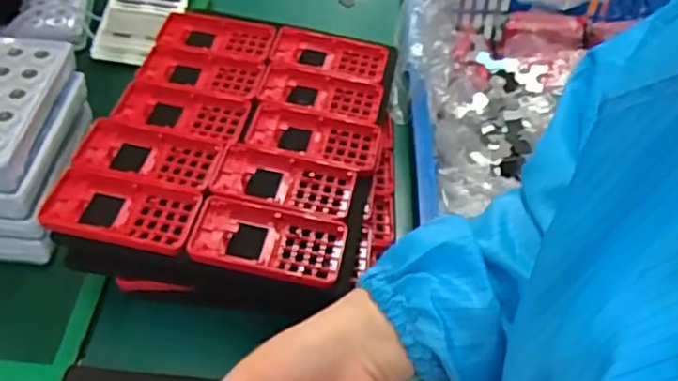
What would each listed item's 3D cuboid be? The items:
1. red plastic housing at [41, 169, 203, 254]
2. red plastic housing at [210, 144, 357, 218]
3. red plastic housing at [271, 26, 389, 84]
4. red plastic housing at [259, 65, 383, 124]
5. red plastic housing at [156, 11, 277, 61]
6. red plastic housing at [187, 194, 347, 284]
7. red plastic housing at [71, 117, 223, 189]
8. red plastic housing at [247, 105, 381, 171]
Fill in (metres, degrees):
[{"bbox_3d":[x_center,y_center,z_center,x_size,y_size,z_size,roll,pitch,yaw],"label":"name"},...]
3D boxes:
[{"bbox_3d":[-0.187,0.015,0.529,0.127,0.010,0.064,9,48,4],"label":"red plastic housing"},{"bbox_3d":[-0.052,-0.007,0.571,0.127,0.014,0.060,10,48,4],"label":"red plastic housing"},{"bbox_3d":[-0.010,-0.149,0.690,0.123,0.016,0.062,9,48,3],"label":"red plastic housing"},{"bbox_3d":[-0.019,-0.101,0.657,0.126,0.014,0.072,8,48,3],"label":"red plastic housing"},{"bbox_3d":[-0.134,-0.169,0.689,0.121,0.011,0.065,8,48,3],"label":"red plastic housing"},{"bbox_3d":[-0.060,0.043,0.529,0.125,0.019,0.064,10,48,4],"label":"red plastic housing"},{"bbox_3d":[-0.173,-0.032,0.570,0.125,0.010,0.061,9,48,4],"label":"red plastic housing"},{"bbox_3d":[-0.025,-0.051,0.613,0.126,0.015,0.060,9,48,3],"label":"red plastic housing"}]

